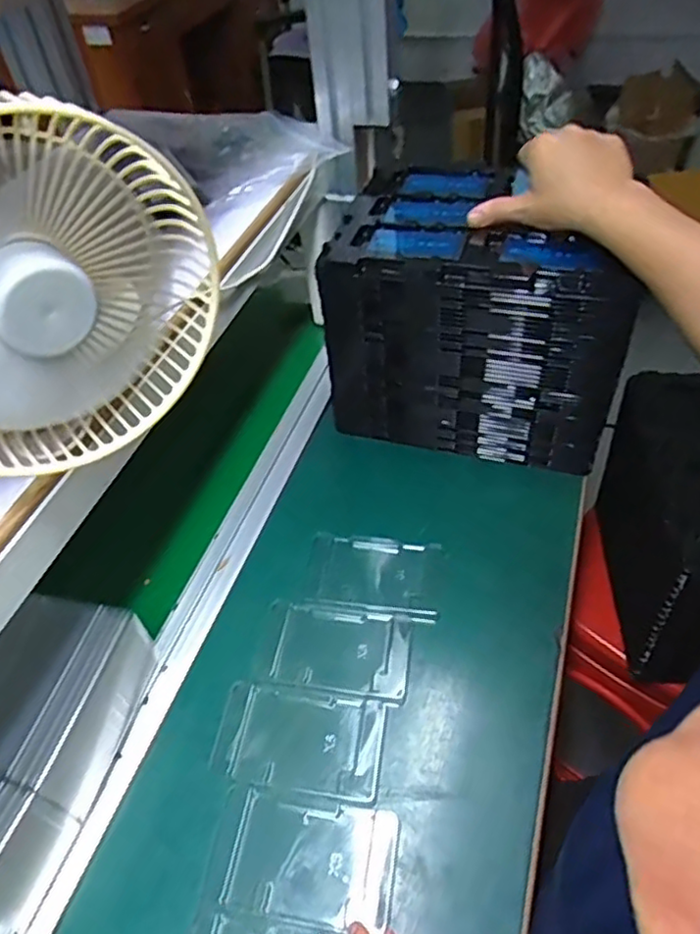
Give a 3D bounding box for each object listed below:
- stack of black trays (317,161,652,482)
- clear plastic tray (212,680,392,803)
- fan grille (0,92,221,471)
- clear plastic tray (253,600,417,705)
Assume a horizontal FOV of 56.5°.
[{"bbox_3d":[0.132,-0.151,0.670,0.269,0.215,0.174,10,50,15],"label":"stack of black trays"},{"bbox_3d":[-0.040,0.212,0.509,0.127,0.008,0.076,4,48,10],"label":"clear plastic tray"},{"bbox_3d":[-0.174,-0.091,0.367,0.197,0.180,0.065,-35,53,-23],"label":"fan grille"},{"bbox_3d":[-0.014,0.155,0.557,0.130,0.009,0.075,4,48,10],"label":"clear plastic tray"}]

